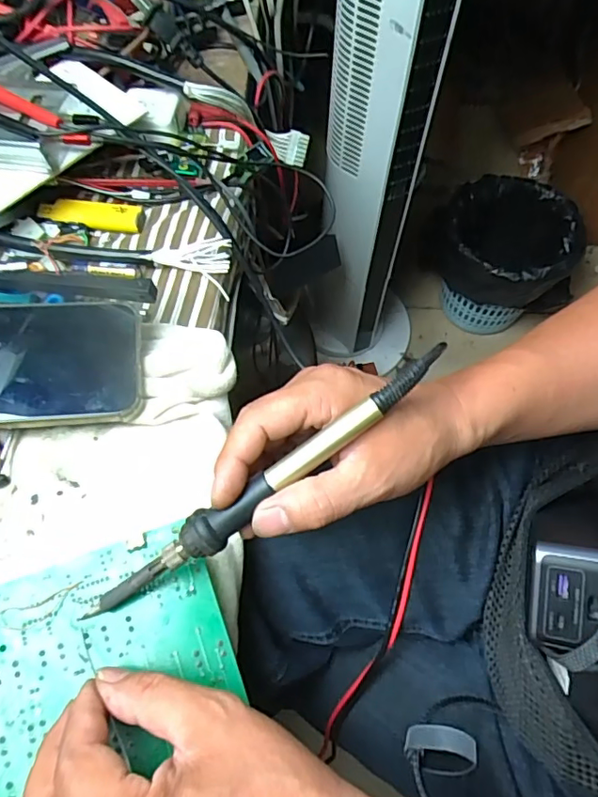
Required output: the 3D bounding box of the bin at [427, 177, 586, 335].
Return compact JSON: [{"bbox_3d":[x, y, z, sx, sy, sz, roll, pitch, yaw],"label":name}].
[{"bbox_3d":[0.402,-0.266,1.071,0.250,0.227,0.245,1,63,-1],"label":"bin"}]

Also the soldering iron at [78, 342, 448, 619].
[{"bbox_3d":[-0.014,0.043,0.267,0.220,0.018,0.020,-38,69,1],"label":"soldering iron"}]

